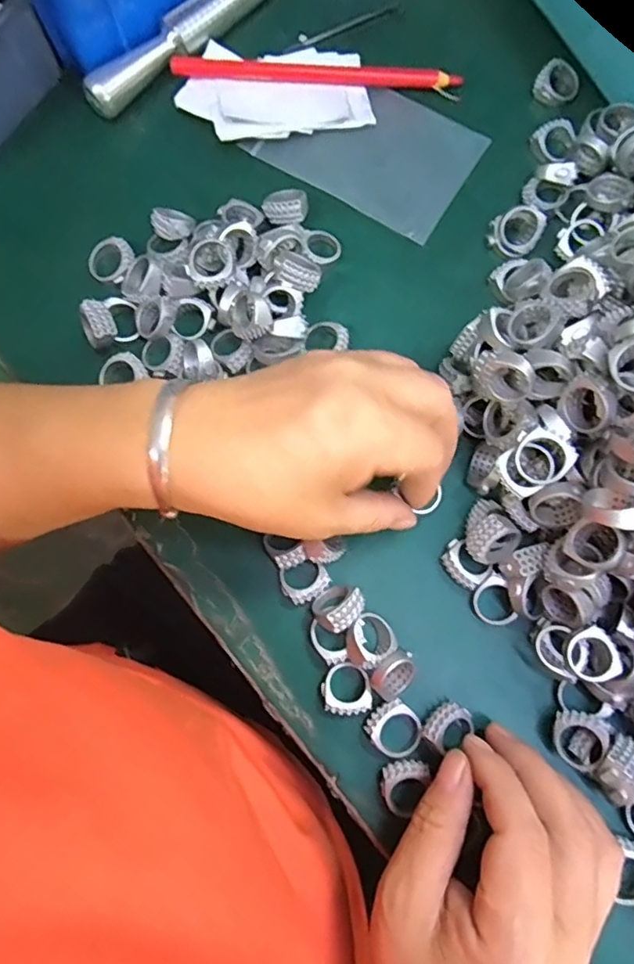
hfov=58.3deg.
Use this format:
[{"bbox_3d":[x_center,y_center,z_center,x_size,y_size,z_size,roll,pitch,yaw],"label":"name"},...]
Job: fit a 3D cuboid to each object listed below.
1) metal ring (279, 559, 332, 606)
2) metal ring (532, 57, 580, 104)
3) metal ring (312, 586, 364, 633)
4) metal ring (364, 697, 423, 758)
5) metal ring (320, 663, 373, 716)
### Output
[{"bbox_3d":[-0.006,0.047,0.273,0.022,0.010,0.020,0,78,0],"label":"metal ring"},{"bbox_3d":[0.140,-0.232,0.330,0.024,0.010,0.022,0,78,0],"label":"metal ring"},{"bbox_3d":[0.011,0.058,0.264,0.023,0.017,0.019,-39,81,-7],"label":"metal ring"},{"bbox_3d":[0.036,0.113,0.257,0.022,0.007,0.024,-40,81,-8],"label":"metal ring"},{"bbox_3d":[0.013,0.096,0.262,0.022,0.007,0.023,0,78,0],"label":"metal ring"}]

